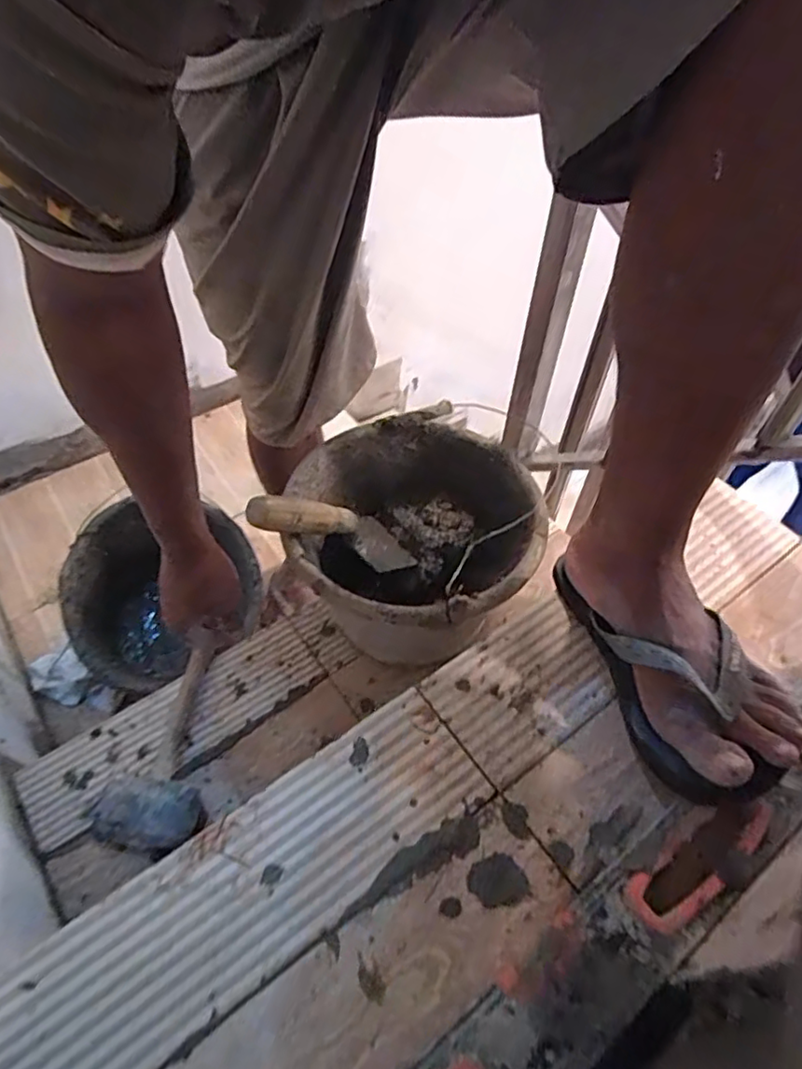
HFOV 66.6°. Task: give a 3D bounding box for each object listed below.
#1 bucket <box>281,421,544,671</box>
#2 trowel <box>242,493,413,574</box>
[{"bbox_3d":[0.019,0.026,0.728,0.261,0.192,0.271,0,52,0],"label":"bucket"},{"bbox_3d":[-0.071,-0.008,0.677,0.084,0.237,0.050,44,101,29],"label":"trowel"}]

